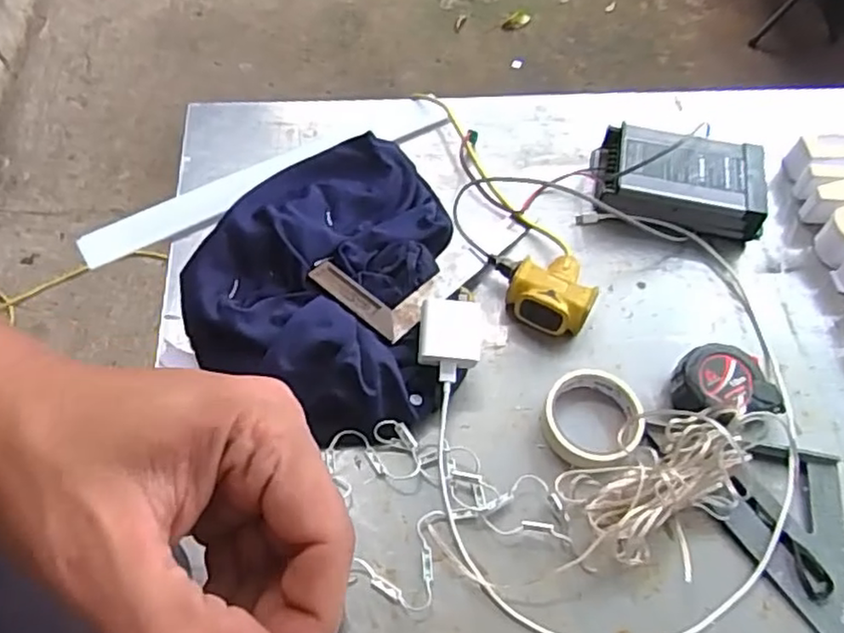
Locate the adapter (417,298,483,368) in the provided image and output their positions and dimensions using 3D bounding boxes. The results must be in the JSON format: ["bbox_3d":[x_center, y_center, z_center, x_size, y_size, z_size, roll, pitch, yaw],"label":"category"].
[{"bbox_3d":[0.026,0.016,0.629,0.056,0.021,0.062,5,62,1],"label":"adapter"}]

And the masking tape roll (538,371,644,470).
[{"bbox_3d":[0.158,0.094,0.624,0.089,0.027,0.099,6,57,2],"label":"masking tape roll"}]

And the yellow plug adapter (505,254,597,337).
[{"bbox_3d":[0.135,-0.025,0.693,0.083,0.051,0.081,24,58,13],"label":"yellow plug adapter"}]

